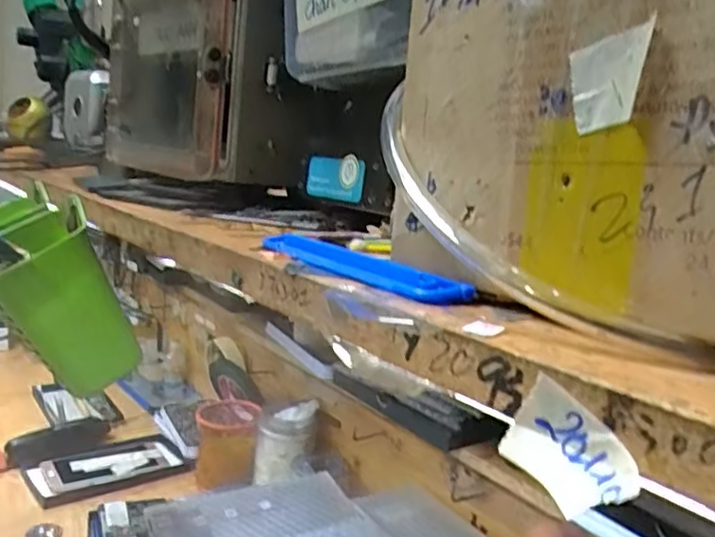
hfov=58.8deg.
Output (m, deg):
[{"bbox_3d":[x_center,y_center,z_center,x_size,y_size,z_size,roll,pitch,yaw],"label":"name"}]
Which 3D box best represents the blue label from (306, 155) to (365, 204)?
[{"bbox_3d":[-0.015,-0.059,0.420,0.008,0.029,0.063,-16,19,-39],"label":"blue label"}]

